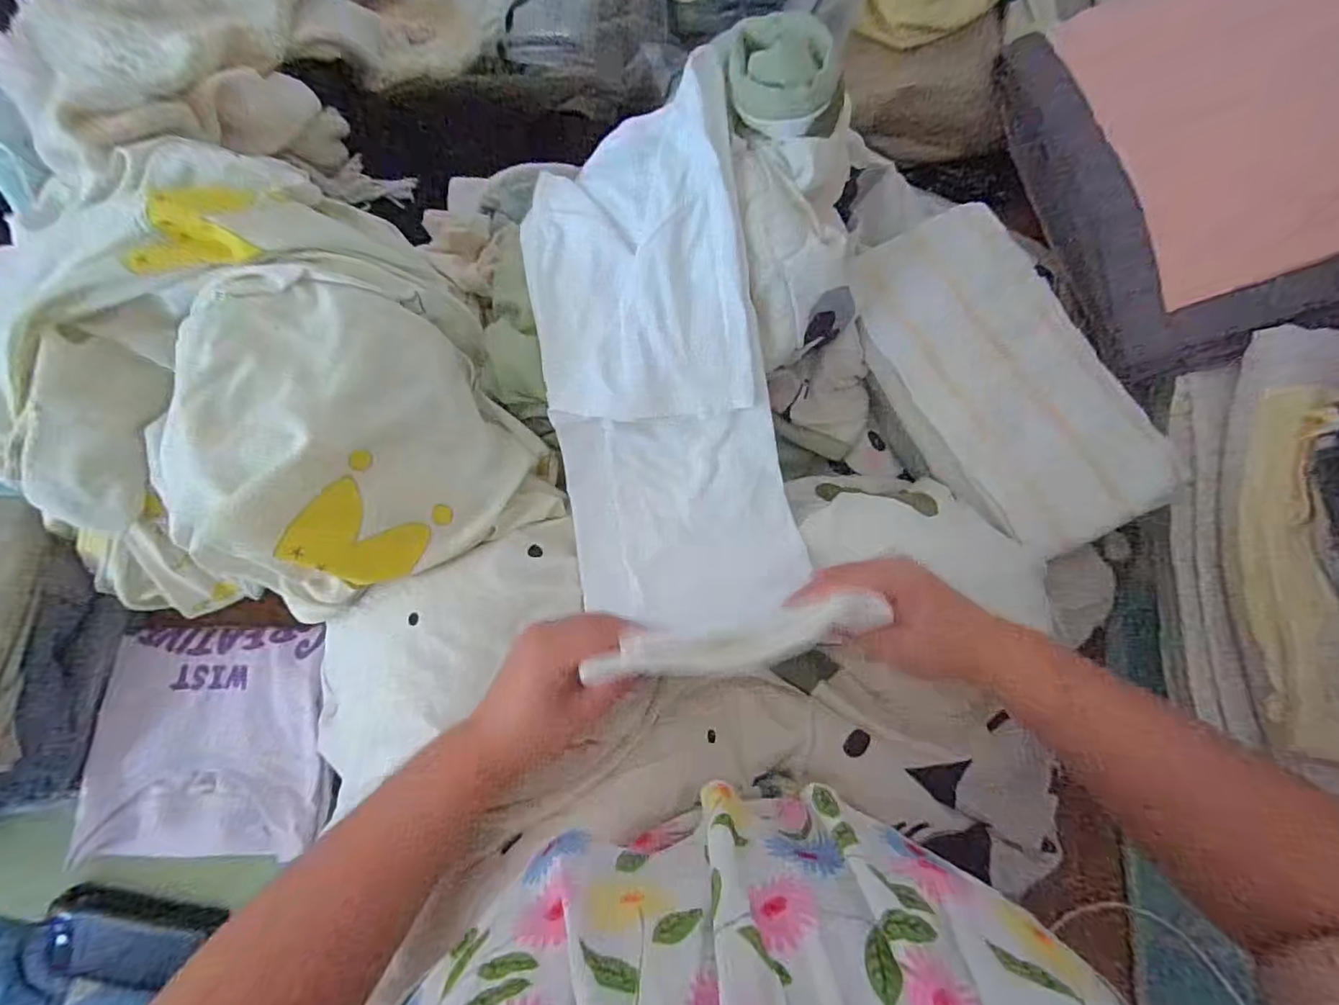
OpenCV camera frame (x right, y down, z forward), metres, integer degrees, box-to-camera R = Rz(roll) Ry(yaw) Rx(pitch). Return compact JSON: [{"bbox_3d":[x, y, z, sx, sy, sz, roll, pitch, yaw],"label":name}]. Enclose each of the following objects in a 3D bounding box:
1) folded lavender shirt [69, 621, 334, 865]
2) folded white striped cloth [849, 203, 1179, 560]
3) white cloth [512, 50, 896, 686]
[{"bbox_3d":[-0.448,0.231,0.561,0.225,0.016,0.209,-2,75,0],"label":"folded lavender shirt"},{"bbox_3d":[0.302,-0.122,0.532,0.167,0.058,0.328,-23,76,-6],"label":"folded white striped cloth"},{"bbox_3d":[0.004,-0.090,0.481,0.209,0.058,0.464,-11,90,-3],"label":"white cloth"}]

